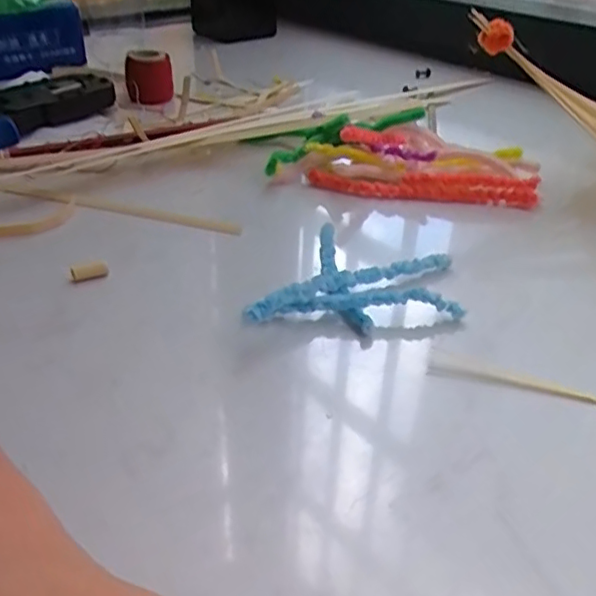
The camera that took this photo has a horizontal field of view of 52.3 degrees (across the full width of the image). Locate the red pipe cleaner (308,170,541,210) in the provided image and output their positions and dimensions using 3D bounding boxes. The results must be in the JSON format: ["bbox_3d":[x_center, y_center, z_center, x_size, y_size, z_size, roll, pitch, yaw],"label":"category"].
[{"bbox_3d":[0.069,-0.061,0.336,0.122,0.015,0.012,5,35,5],"label":"red pipe cleaner"}]

